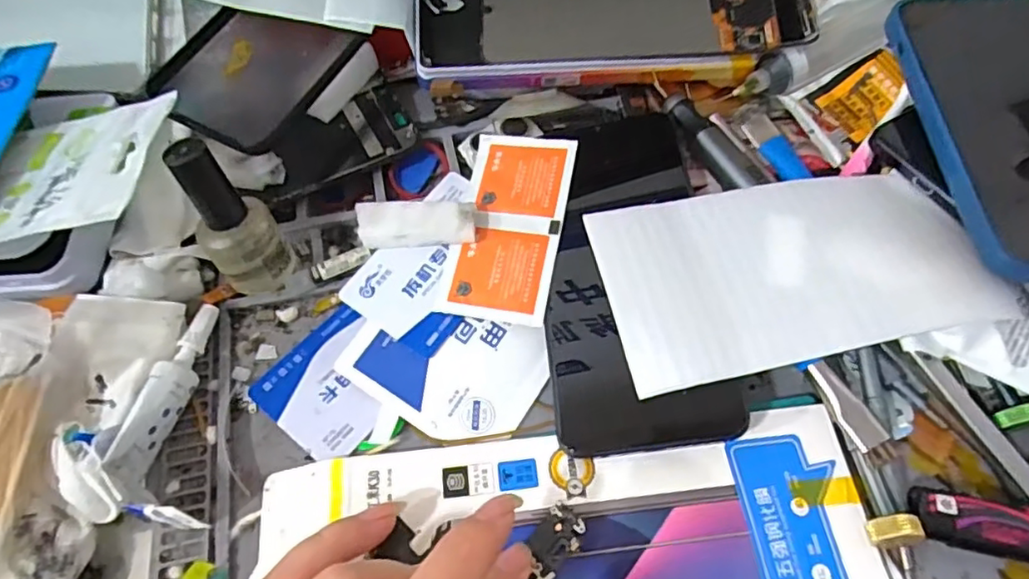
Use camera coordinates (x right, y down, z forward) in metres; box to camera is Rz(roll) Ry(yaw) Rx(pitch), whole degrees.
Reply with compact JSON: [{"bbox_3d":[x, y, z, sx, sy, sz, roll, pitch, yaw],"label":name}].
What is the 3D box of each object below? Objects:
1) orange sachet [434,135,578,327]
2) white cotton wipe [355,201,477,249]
[{"bbox_3d":[-0.001,-0.032,0.290,0.048,0.004,0.099,6,65,13],"label":"orange sachet"},{"bbox_3d":[-0.046,-0.029,0.286,0.055,0.010,0.023,-1,60,0],"label":"white cotton wipe"}]

